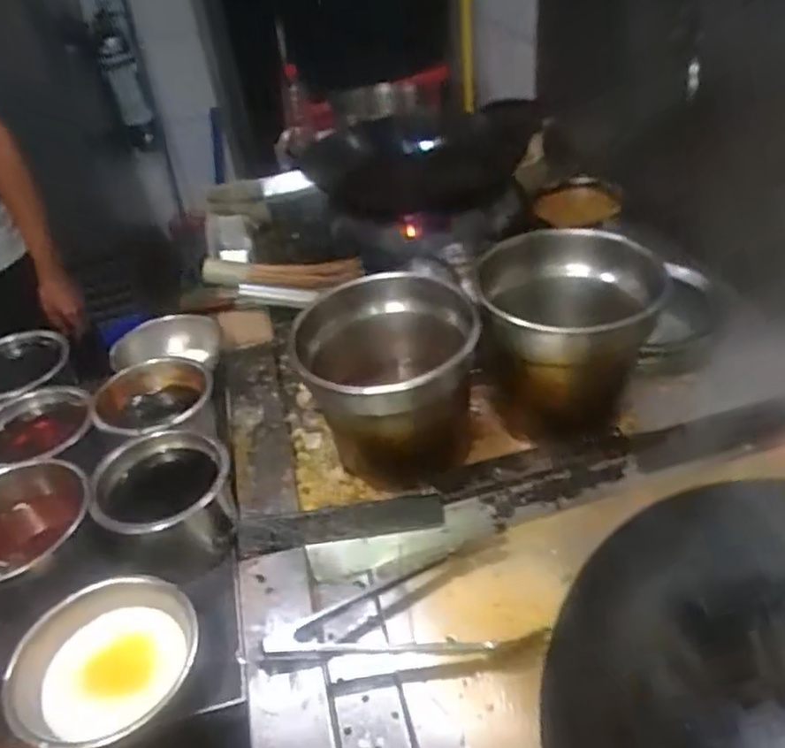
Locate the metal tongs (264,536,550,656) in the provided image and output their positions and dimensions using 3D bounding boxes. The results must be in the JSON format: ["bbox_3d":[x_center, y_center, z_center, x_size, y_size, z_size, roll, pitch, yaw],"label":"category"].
[{"bbox_3d":[0.011,0.243,0.715,0.287,0.047,0.143,-7,39,0],"label":"metal tongs"}]

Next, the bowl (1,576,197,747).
[{"bbox_3d":[-0.285,0.286,0.659,0.140,0.060,0.177,28,51,36],"label":"bowl"}]

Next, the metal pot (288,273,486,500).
[{"bbox_3d":[0.002,0.012,0.857,0.214,0.194,0.237,-7,39,1],"label":"metal pot"}]

